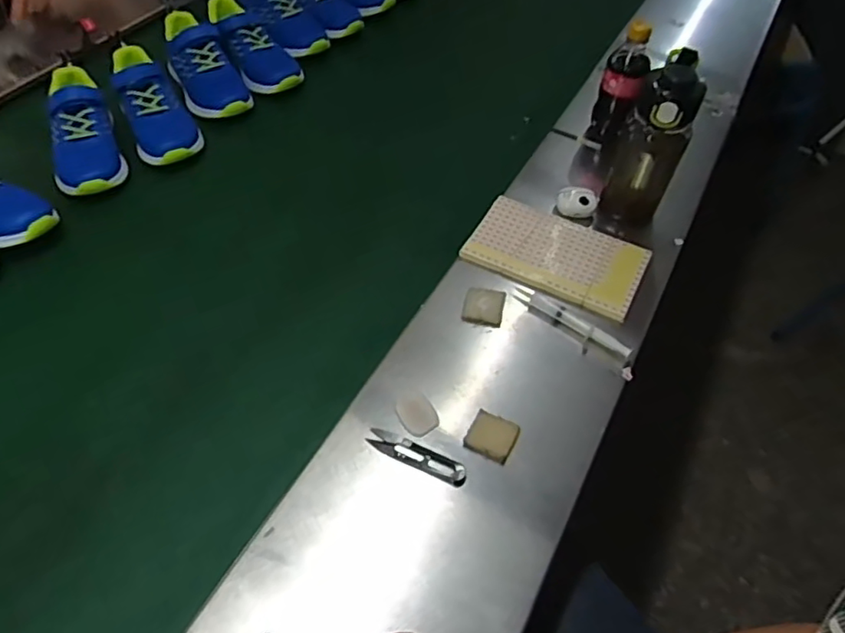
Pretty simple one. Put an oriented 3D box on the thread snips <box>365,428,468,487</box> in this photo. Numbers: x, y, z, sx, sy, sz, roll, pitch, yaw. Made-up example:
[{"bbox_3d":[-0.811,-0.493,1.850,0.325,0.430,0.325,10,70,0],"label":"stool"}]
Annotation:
[{"bbox_3d":[-0.005,0.135,0.584,0.102,0.006,0.025,23,54,14],"label":"thread snips"}]

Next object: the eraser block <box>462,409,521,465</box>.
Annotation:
[{"bbox_3d":[0.070,0.120,0.603,0.046,0.009,0.047,23,55,14],"label":"eraser block"}]

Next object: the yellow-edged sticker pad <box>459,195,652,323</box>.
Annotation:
[{"bbox_3d":[0.167,-0.081,0.752,0.210,0.012,0.128,25,55,15],"label":"yellow-edged sticker pad"}]

